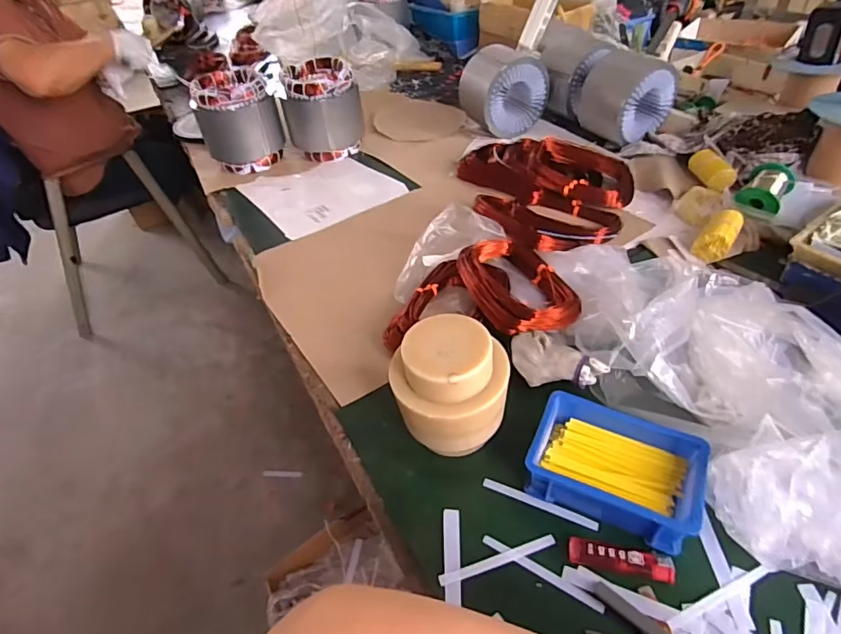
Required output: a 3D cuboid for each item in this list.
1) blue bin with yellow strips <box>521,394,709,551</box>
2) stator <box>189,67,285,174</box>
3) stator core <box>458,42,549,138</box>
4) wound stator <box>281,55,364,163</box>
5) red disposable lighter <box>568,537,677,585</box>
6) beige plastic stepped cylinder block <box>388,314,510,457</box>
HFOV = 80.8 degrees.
[{"bbox_3d":[0.181,0.137,0.462,0.145,0.047,0.101,18,49,22],"label":"blue bin with yellow strips"},{"bbox_3d":[-0.367,-0.401,1.002,0.153,0.156,0.140,-17,45,-11],"label":"stator"},{"bbox_3d":[0.177,-0.475,1.035,0.163,0.143,0.119,-18,46,-12],"label":"stator core"},{"bbox_3d":[-0.200,-0.425,1.019,0.154,0.159,0.141,-14,45,-8],"label":"wound stator"},{"bbox_3d":[0.172,0.208,0.422,0.083,0.009,0.022,6,46,12],"label":"red disposable lighter"},{"bbox_3d":[0.031,0.075,0.483,0.114,0.123,0.093,-3,44,3],"label":"beige plastic stepped cylinder block"}]

